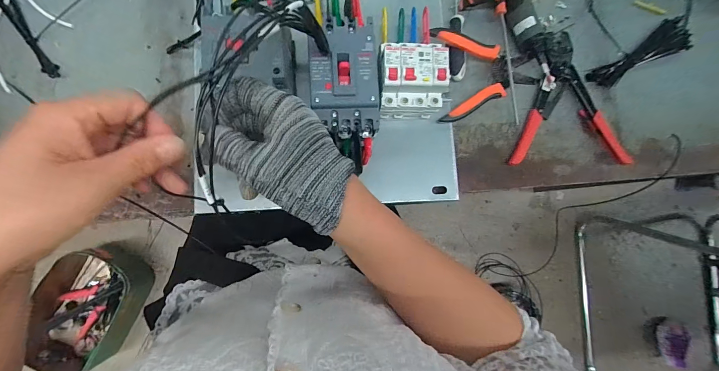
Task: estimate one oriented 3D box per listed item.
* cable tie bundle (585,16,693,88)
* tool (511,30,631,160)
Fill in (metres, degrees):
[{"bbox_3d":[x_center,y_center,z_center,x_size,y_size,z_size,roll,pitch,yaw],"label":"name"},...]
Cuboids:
[{"bbox_3d":[0.400,-0.185,0.455,0.181,0.017,0.047,-30,88,-7],"label":"cable tie bundle"},{"bbox_3d":[0.280,-0.122,0.435,0.155,0.020,0.183,-1,85,-5],"label":"tool"}]

